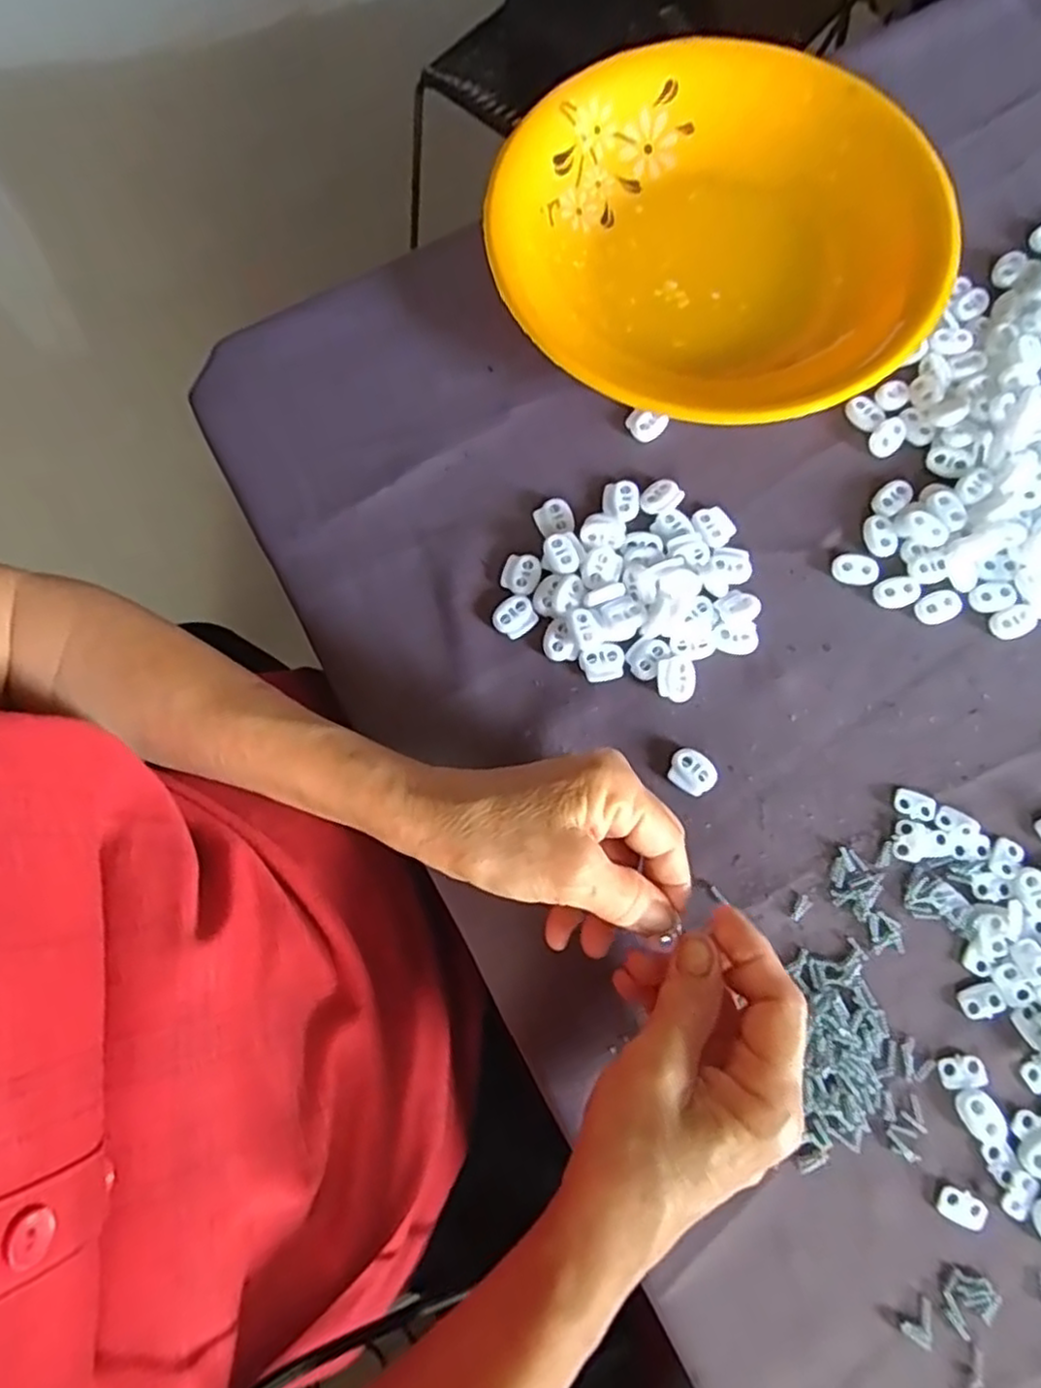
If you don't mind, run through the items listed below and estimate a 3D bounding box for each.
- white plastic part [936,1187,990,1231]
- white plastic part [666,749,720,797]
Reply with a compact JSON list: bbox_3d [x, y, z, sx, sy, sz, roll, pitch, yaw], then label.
[{"bbox_3d":[0.184,0.214,0.290,0.019,0.004,0.013,25,78,6],"label":"white plastic part"},{"bbox_3d":[0.083,0.038,0.337,0.023,0.005,0.019,39,80,9],"label":"white plastic part"}]

